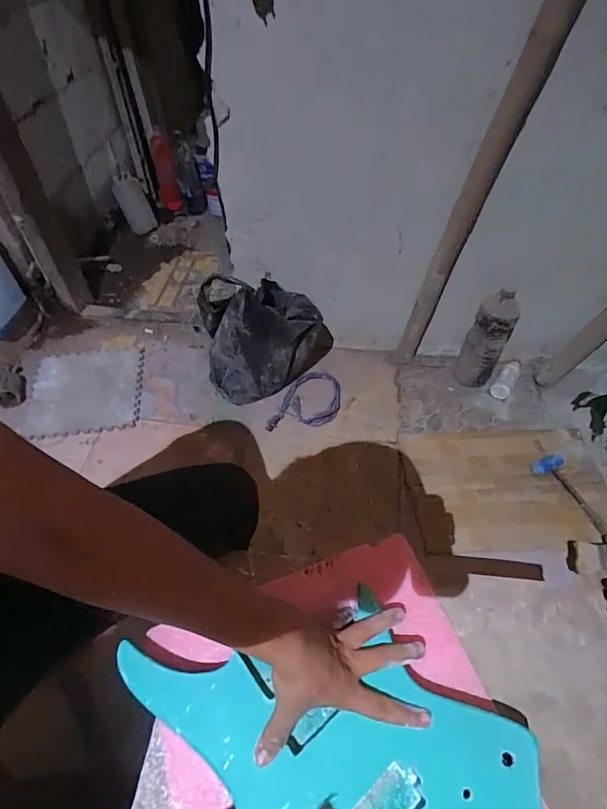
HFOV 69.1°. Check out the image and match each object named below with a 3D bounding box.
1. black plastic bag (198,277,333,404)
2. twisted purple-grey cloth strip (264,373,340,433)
[{"bbox_3d":[-0.079,-0.182,1.166,0.350,0.361,0.144,-13,54,-10],"label":"black plastic bag"},{"bbox_3d":[0.019,0.001,1.232,0.147,0.022,0.253,22,56,16],"label":"twisted purple-grey cloth strip"}]

